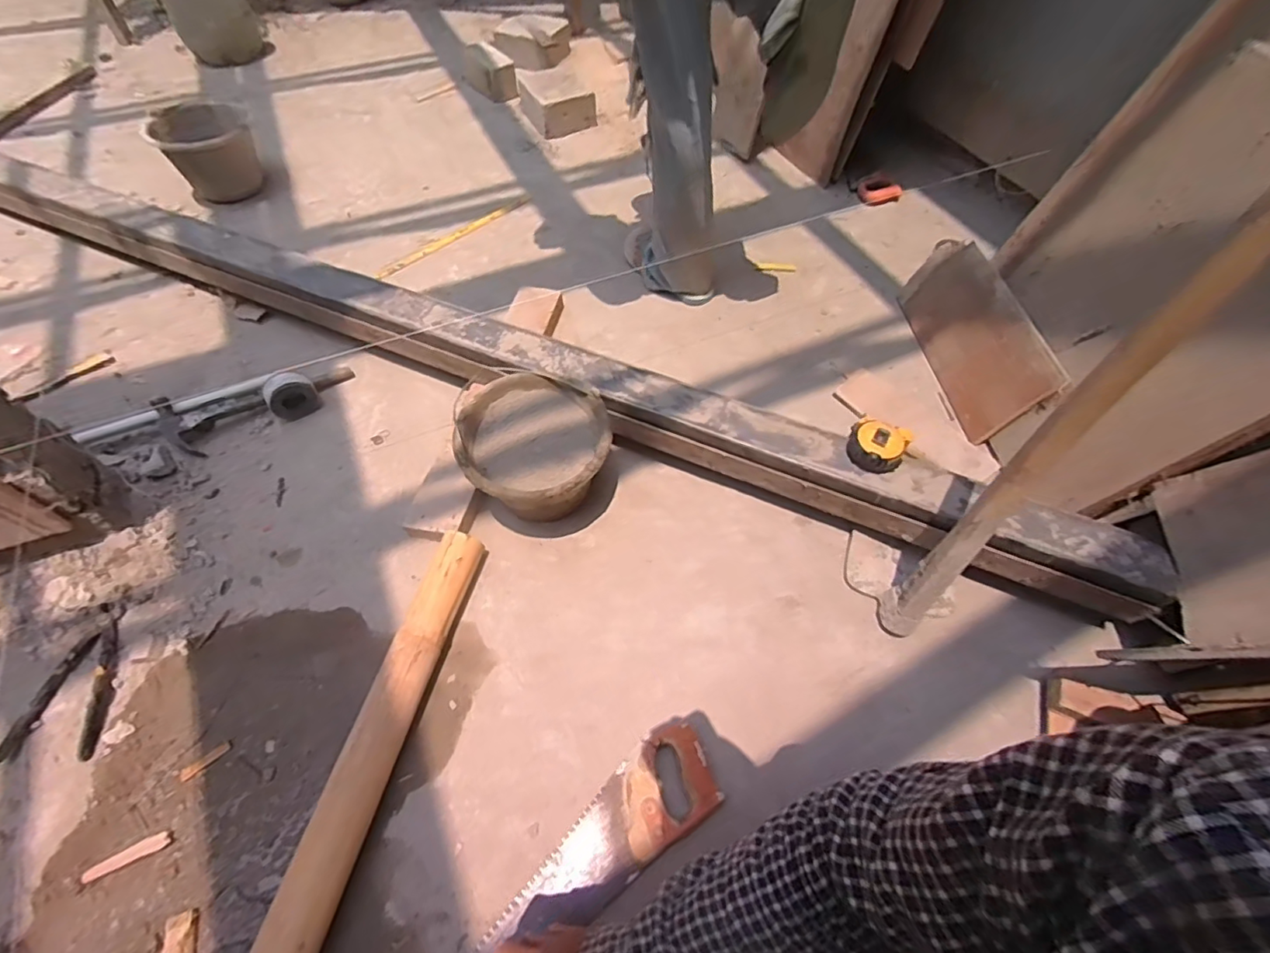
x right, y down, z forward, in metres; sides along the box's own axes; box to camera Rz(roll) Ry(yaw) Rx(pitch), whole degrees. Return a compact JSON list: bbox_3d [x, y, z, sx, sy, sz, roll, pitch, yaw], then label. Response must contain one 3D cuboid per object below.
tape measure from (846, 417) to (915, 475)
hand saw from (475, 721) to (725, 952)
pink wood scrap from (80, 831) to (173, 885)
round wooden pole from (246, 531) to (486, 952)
[{"bbox_3d":[0.374,-0.049,0.842,0.083,0.031,0.084,0,58,0],"label":"tape measure"},{"bbox_3d":[-0.093,0.503,0.654,0.480,0.027,0.110,-38,65,-17],"label":"hand saw"},{"bbox_3d":[-0.626,0.468,0.674,0.091,0.006,0.019,-21,60,-13],"label":"pink wood scrap"},{"bbox_3d":[-0.339,0.381,0.701,0.065,0.077,0.665,11,58,7],"label":"round wooden pole"}]

